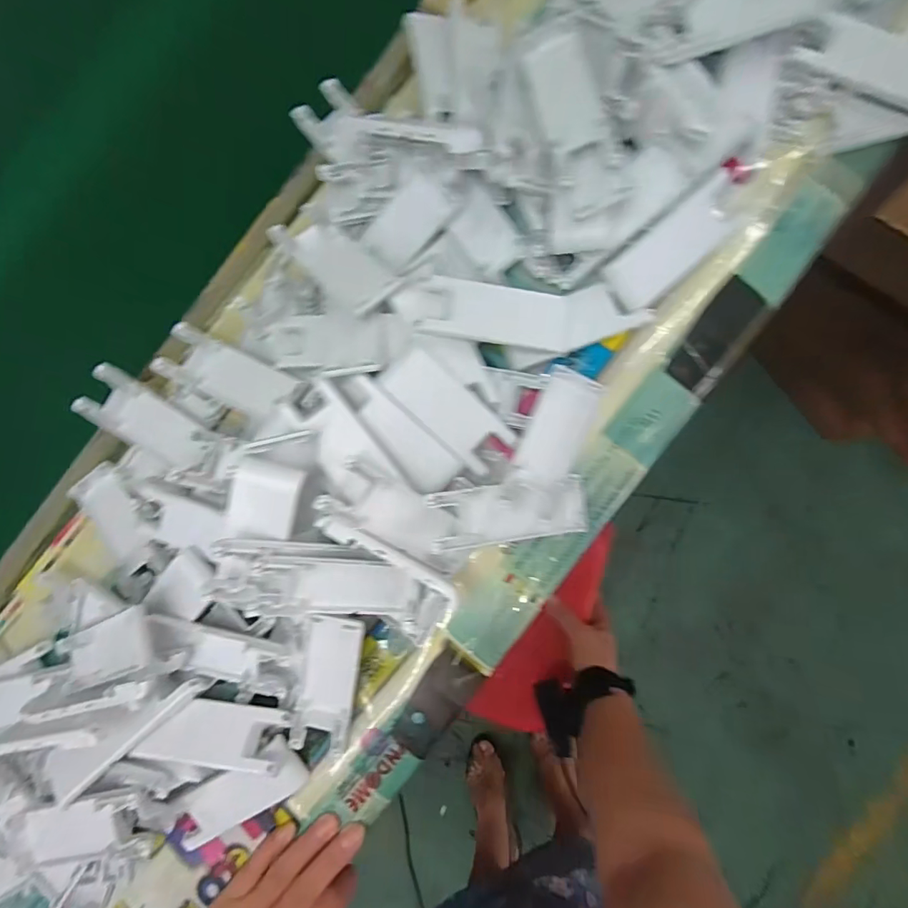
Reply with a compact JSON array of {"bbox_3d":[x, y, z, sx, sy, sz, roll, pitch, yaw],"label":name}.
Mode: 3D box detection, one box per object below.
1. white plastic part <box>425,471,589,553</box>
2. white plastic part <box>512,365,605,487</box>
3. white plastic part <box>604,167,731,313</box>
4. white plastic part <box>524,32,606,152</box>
[{"bbox_3d":[0.037,0.038,0.329,0.102,0.015,0.044,-9,95,1],"label":"white plastic part"},{"bbox_3d":[0.071,-0.016,0.336,0.039,0.008,0.078,24,85,-7],"label":"white plastic part"},{"bbox_3d":[0.148,-0.141,0.333,0.098,0.005,0.039,-43,99,7],"label":"white plastic part"},{"bbox_3d":[0.072,-0.236,0.325,0.036,0.013,0.072,-16,84,5],"label":"white plastic part"}]

